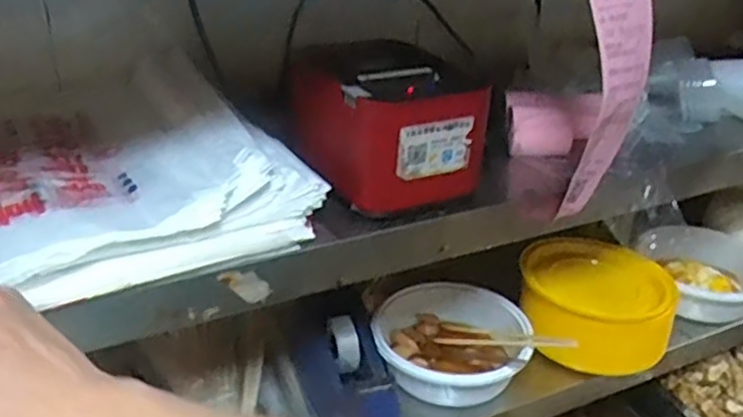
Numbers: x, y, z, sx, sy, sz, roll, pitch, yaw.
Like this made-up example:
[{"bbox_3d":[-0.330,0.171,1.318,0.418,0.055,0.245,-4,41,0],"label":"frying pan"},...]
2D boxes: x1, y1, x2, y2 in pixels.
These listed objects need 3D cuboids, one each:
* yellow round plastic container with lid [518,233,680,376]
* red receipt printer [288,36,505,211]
[{"bbox_3d":[0.254,0.108,0.818,0.166,0.075,0.156,2,29,-1],"label":"yellow round plastic container with lid"},{"bbox_3d":[0.025,-0.069,0.584,0.144,0.106,0.117,-8,30,-18],"label":"red receipt printer"}]

